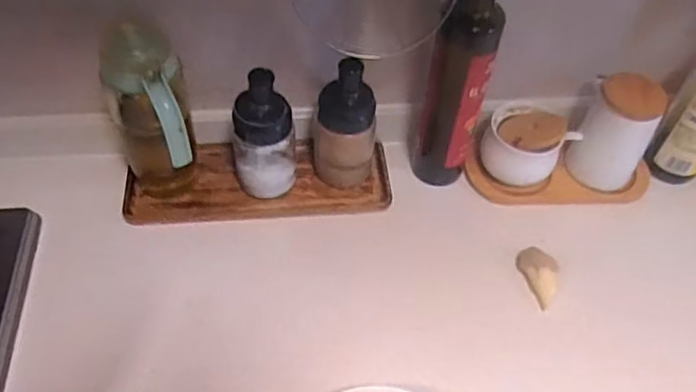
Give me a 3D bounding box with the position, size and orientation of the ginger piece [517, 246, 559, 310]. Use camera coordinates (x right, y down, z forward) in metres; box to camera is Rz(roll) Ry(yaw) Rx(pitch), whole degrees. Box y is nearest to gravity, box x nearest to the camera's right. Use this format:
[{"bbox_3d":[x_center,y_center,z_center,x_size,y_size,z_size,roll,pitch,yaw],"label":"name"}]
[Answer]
[{"bbox_3d":[0.200,0.081,0.660,0.033,0.030,0.067,-9,52,-12],"label":"ginger piece"}]

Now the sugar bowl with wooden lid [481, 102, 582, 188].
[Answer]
[{"bbox_3d":[0.195,-0.054,0.727,0.087,0.077,0.086,-28,58,-25],"label":"sugar bowl with wooden lid"}]

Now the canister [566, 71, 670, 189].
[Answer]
[{"bbox_3d":[0.294,-0.065,0.704,0.076,0.116,0.073,2,51,-3],"label":"canister"}]

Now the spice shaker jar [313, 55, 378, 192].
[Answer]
[{"bbox_3d":[-0.002,-0.073,0.674,0.067,0.150,0.057,1,52,-3],"label":"spice shaker jar"}]

